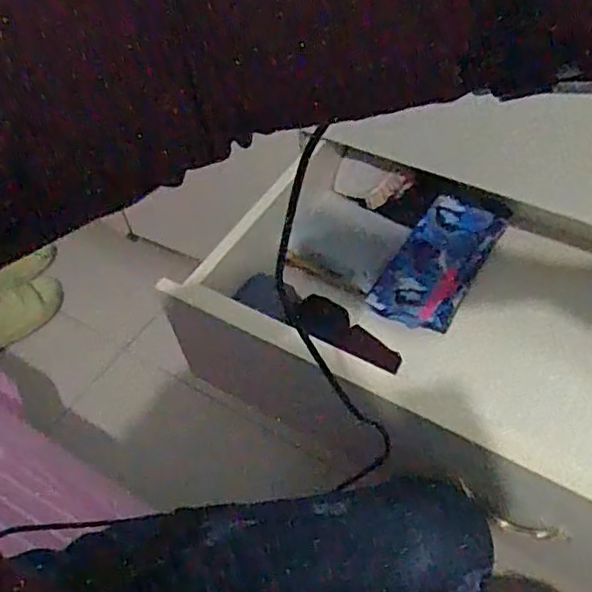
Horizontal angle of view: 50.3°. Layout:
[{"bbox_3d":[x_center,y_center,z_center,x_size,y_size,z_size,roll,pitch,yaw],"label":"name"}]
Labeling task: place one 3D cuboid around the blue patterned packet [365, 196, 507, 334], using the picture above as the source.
[{"bbox_3d":[0.203,-0.052,0.903,0.112,0.039,0.224,25,58,23],"label":"blue patterned packet"}]

